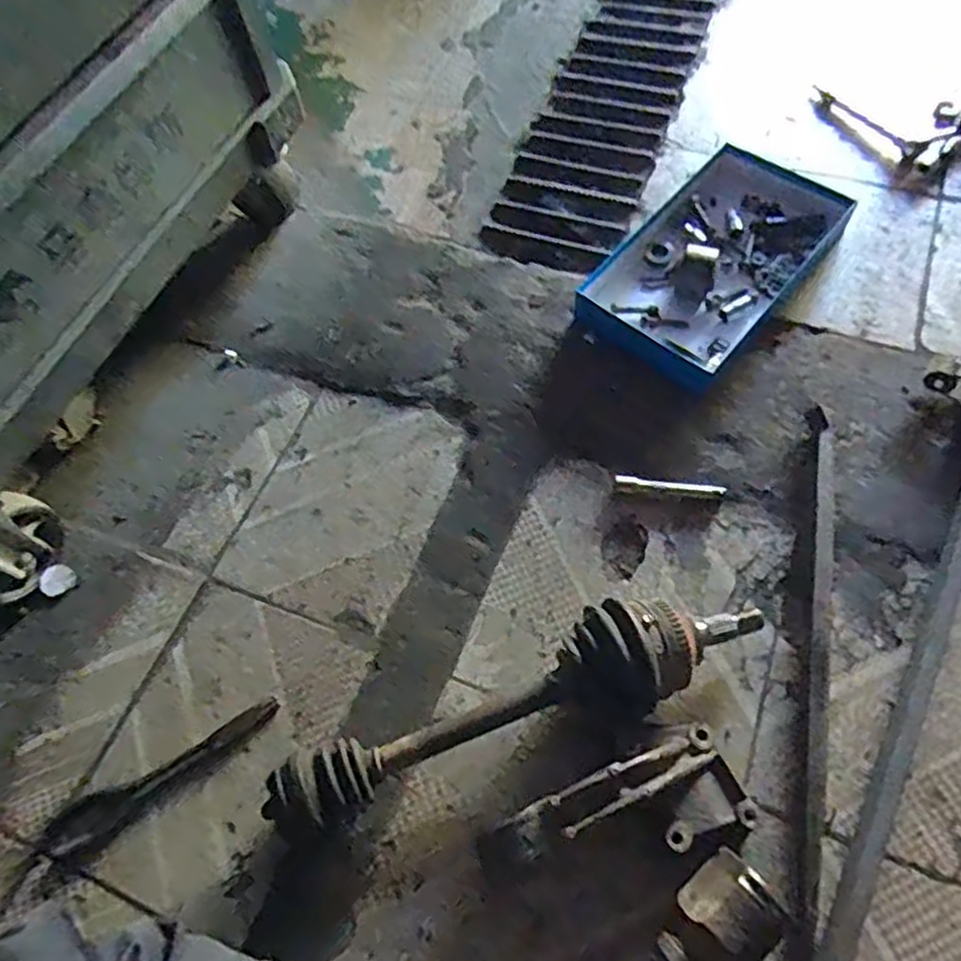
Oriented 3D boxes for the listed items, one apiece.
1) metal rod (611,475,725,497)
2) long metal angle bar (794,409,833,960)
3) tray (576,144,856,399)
[{"bbox_3d":[0.217,0.006,0.813,0.123,0.008,0.014,5,64,6],"label":"metal rod"},{"bbox_3d":[0.336,0.165,0.702,0.030,0.026,0.548,12,65,9],"label":"long metal angle bar"},{"bbox_3d":[0.315,-0.300,0.934,0.212,0.046,0.385,36,71,19],"label":"tray"}]

